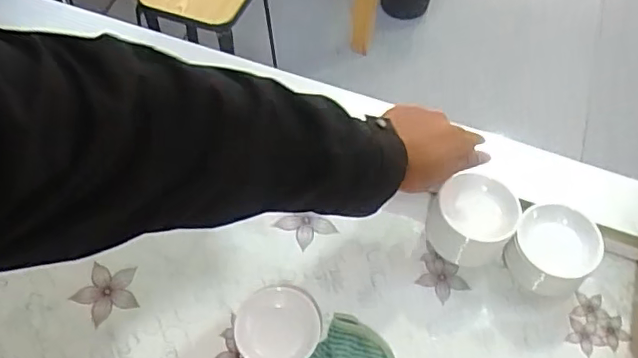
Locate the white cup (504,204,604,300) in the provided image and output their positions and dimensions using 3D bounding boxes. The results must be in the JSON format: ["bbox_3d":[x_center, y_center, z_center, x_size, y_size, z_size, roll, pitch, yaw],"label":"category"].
[{"bbox_3d":[0.247,0.079,0.609,0.084,0.060,0.077,0,56,-1],"label":"white cup"}]

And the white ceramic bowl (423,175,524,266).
[{"bbox_3d":[0.164,0.042,0.630,0.085,0.075,0.080,0,56,-1],"label":"white ceramic bowl"}]

